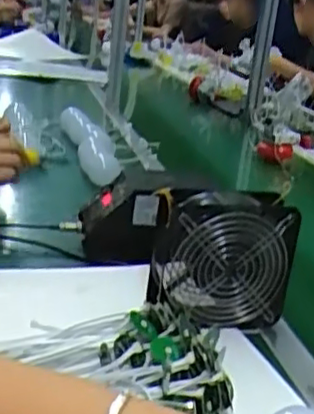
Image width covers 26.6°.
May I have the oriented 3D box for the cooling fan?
[{"bbox_3d":[0.082,0.061,0.793,0.165,0.145,0.078,6,19,-3],"label":"cooling fan"}]

